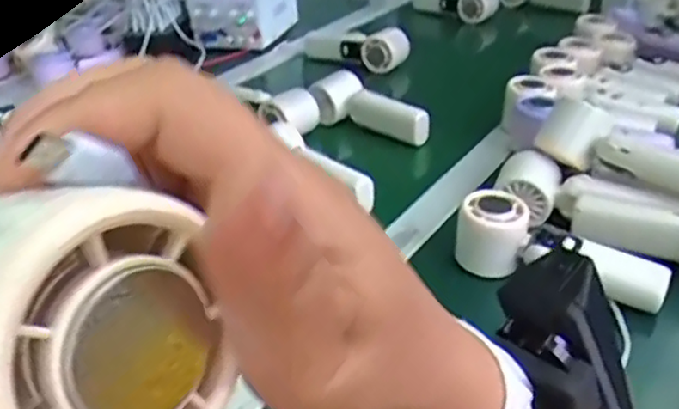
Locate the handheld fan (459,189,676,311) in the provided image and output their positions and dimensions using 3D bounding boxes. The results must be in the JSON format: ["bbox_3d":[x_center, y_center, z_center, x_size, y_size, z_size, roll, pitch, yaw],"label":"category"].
[{"bbox_3d":[0.173,0.038,0.540,0.163,0.049,0.057,21,39,33],"label":"handheld fan"}]

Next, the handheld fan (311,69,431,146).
[{"bbox_3d":[0.028,-0.115,0.836,0.063,0.054,0.172,-24,36,-29],"label":"handheld fan"}]

